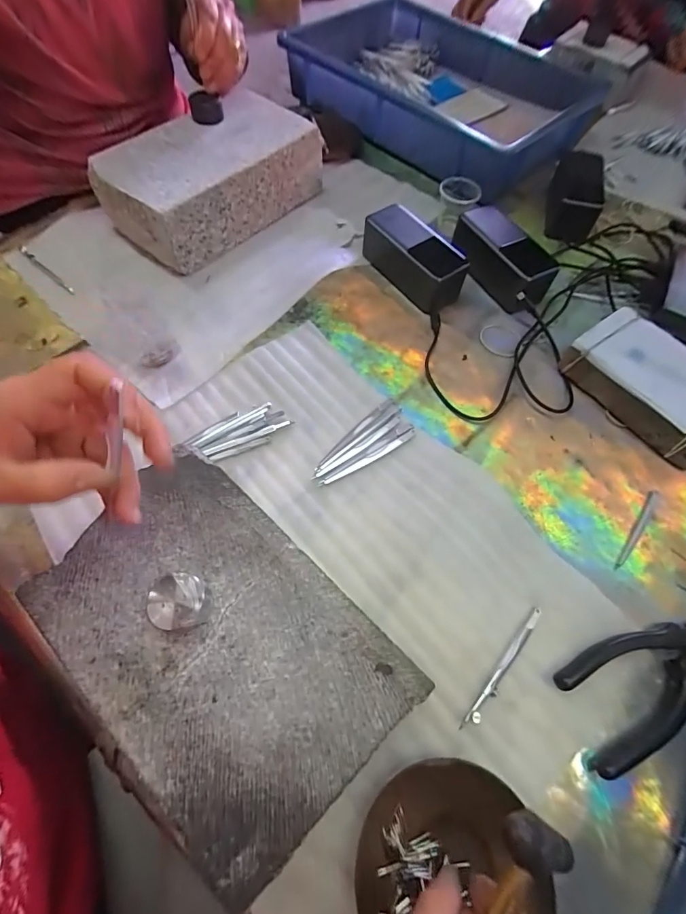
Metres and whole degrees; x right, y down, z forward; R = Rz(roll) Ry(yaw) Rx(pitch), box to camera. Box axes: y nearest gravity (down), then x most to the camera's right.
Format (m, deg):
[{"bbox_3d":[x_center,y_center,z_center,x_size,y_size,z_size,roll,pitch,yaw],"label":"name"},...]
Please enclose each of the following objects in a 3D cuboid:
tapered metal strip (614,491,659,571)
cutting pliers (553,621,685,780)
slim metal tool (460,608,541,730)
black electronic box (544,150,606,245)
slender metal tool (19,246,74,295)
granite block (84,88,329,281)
[{"bbox_3d":[0.262,0.063,0.357,0.009,0.004,0.092,37,67,15],"label":"tapered metal strip"},{"bbox_3d":[0.237,0.160,0.299,0.159,0.017,0.067,-21,65,-13],"label":"cutting pliers"},{"bbox_3d":[0.122,0.157,0.303,0.009,0.006,0.105,39,67,16],"label":"slim metal tool"},{"bbox_3d":[0.314,-0.352,0.544,0.054,0.055,0.150,16,63,5],"label":"black electronic box"},{"bbox_3d":[-0.343,-0.216,0.466,0.101,0.006,0.008,38,67,16],"label":"slender metal tool"},{"bbox_3d":[-0.159,-0.349,0.502,0.150,0.079,0.247,35,66,15],"label":"granite block"}]

